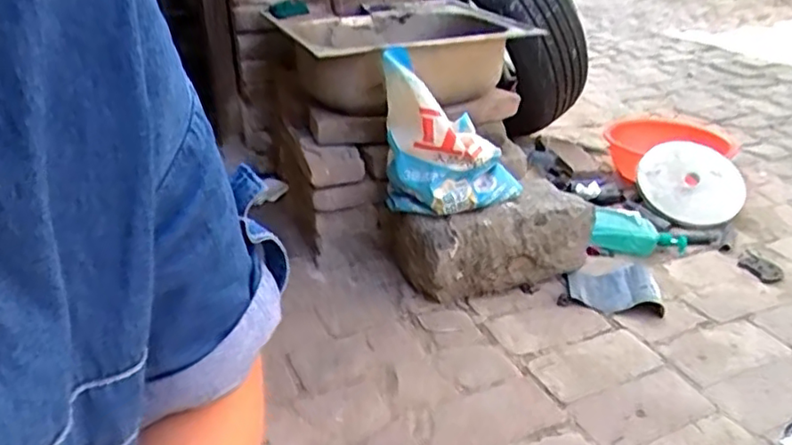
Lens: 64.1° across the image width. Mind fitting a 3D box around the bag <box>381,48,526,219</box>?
[{"bbox_3d":[0.116,-0.165,1.231,0.267,0.273,0.154,-2,28,-2],"label":"bag"}]

